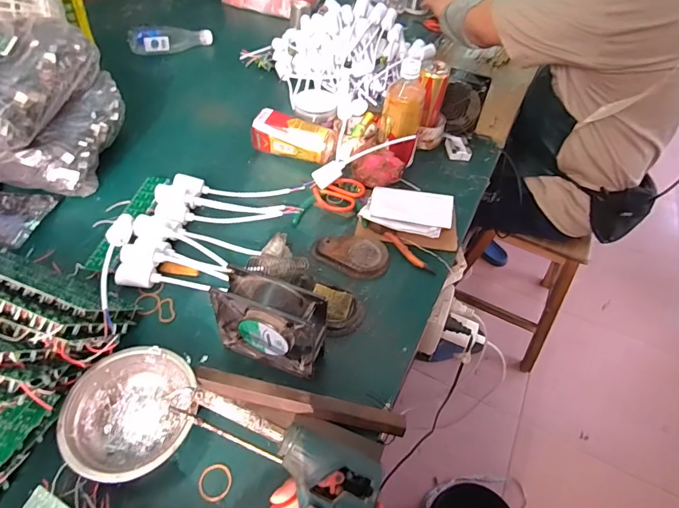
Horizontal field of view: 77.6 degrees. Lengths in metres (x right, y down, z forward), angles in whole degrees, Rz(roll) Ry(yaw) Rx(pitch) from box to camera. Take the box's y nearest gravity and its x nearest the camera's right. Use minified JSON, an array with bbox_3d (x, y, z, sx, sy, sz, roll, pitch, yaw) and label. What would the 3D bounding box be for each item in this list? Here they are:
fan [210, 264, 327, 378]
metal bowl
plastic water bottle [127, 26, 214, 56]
[{"bbox_3d":[-0.077,0.079,0.479,0.119,0.117,0.046,19,49,11],"label":"fan"},{"bbox_3d":[-0.212,0.165,0.438,0.123,0.043,0.125,3,48,-4],"label":"metal bowl"},{"bbox_3d":[-0.417,-0.527,1.042,0.197,0.066,0.070,-31,58,-29],"label":"plastic water bottle"}]

